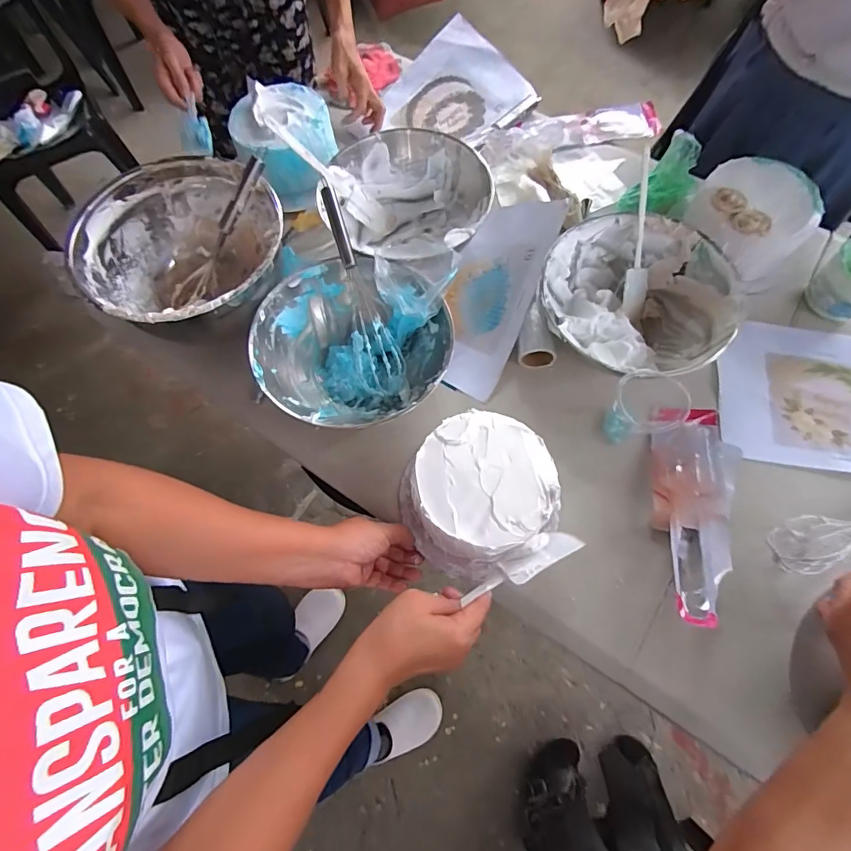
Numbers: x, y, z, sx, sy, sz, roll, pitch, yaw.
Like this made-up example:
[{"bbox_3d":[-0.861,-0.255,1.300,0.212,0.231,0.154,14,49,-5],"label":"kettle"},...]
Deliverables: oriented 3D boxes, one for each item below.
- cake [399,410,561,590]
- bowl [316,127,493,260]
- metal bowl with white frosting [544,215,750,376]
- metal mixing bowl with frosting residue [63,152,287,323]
[{"bbox_3d":[0.057,0.075,0.536,0.169,0.097,0.165,-28,71,-9],"label":"cake"},{"bbox_3d":[-0.031,-0.329,0.694,0.236,0.104,0.243,0,69,1],"label":"bowl"},{"bbox_3d":[0.284,-0.166,0.627,0.213,0.098,0.228,0,69,1],"label":"metal bowl with white frosting"},{"bbox_3d":[-0.307,-0.217,0.626,0.251,0.142,0.243,0,69,1],"label":"metal mixing bowl with frosting residue"}]

